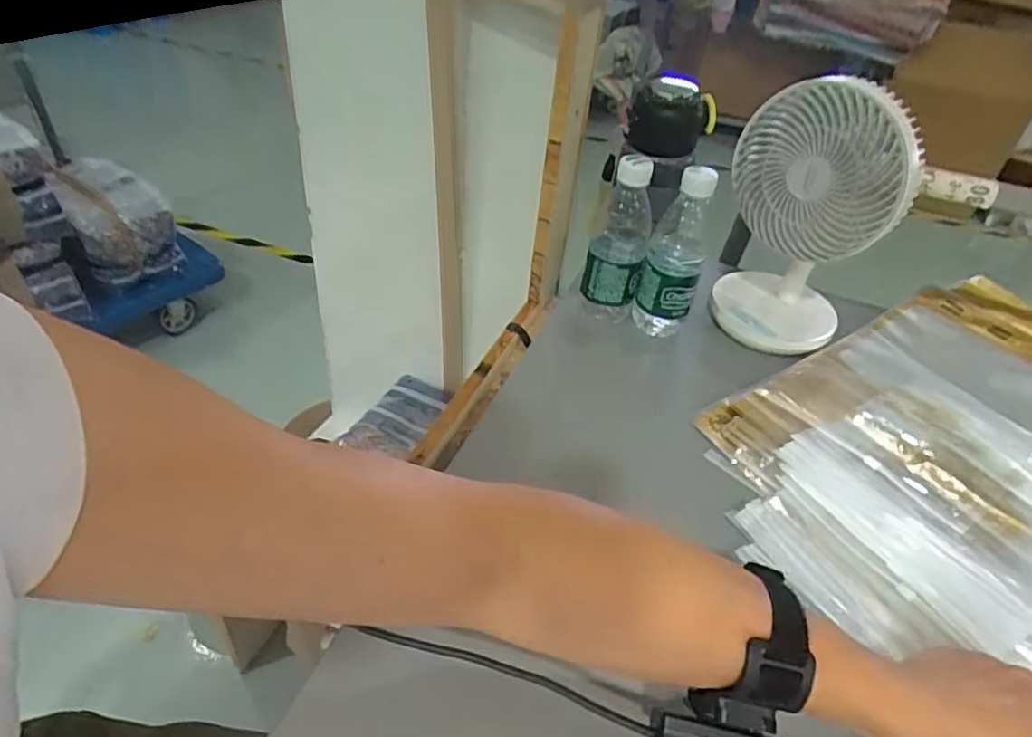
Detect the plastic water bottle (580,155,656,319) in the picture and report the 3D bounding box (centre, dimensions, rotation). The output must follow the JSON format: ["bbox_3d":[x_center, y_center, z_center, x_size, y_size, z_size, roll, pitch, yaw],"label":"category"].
[{"bbox_3d":[0.107,-0.132,0.659,0.060,0.167,0.060,12,41,7],"label":"plastic water bottle"}]

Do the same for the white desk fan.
[{"bbox_3d":[0.277,-0.145,0.626,0.147,0.242,0.101,19,42,15],"label":"white desk fan"}]

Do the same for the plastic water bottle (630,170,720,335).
[{"bbox_3d":[0.163,-0.116,0.650,0.059,0.176,0.052,16,42,11],"label":"plastic water bottle"}]

